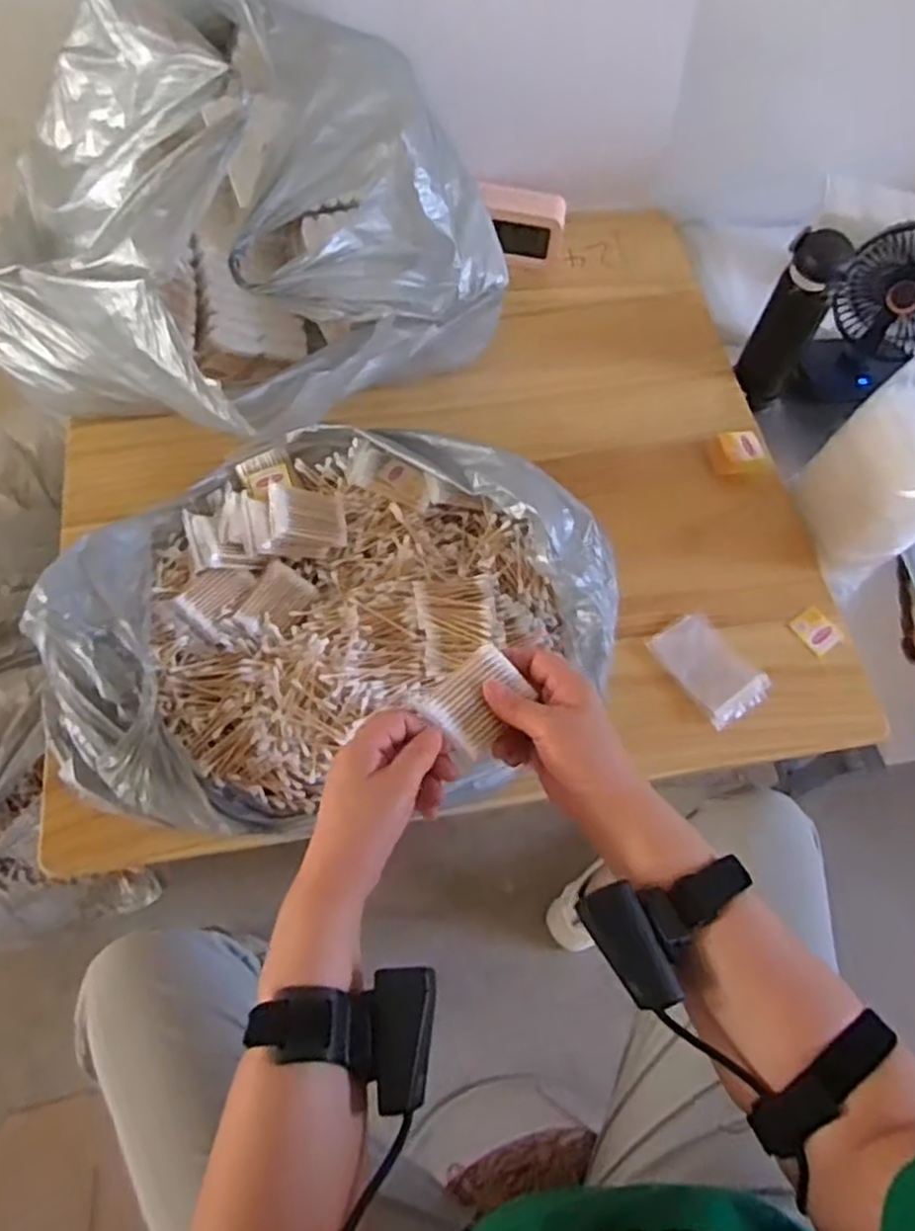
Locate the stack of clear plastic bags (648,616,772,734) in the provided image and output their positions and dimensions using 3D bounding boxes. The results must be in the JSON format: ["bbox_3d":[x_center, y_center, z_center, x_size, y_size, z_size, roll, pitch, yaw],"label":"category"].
[{"bbox_3d":[0.247,0.051,0.760,0.069,0.017,0.107,-34,69,-18],"label":"stack of clear plastic bags"}]

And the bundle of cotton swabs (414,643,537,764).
[{"bbox_3d":[0.016,0.057,0.536,0.052,0.015,0.071,40,67,17],"label":"bundle of cotton swabs"}]

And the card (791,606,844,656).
[{"bbox_3d":[0.362,0.015,0.775,0.041,0.007,0.047,-26,66,-15],"label":"card"}]

